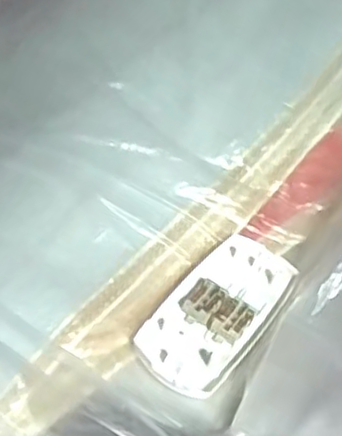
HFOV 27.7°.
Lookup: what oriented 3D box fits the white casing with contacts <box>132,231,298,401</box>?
[{"bbox_3d":[0.027,0.051,0.393,0.054,0.009,0.112,32,50,12],"label":"white casing with contacts"}]

